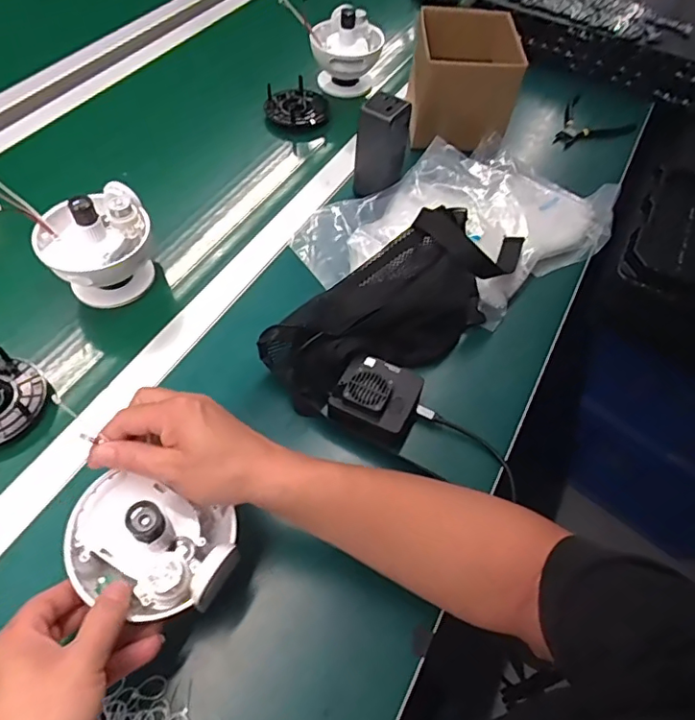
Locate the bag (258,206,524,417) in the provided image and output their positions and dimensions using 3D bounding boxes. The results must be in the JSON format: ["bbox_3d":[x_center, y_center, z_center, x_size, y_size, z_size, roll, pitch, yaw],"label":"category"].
[{"bbox_3d":[0.064,-0.067,0.571,0.316,0.091,0.116,-35,65,-24],"label":"bag"}]

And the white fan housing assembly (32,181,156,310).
[{"bbox_3d":[-0.276,-0.121,0.600,0.116,0.115,0.098,-26,62,-20],"label":"white fan housing assembly"}]

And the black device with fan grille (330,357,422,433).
[{"bbox_3d":[0.030,0.035,0.535,0.077,0.043,0.072,27,59,13],"label":"black device with fan grille"}]

